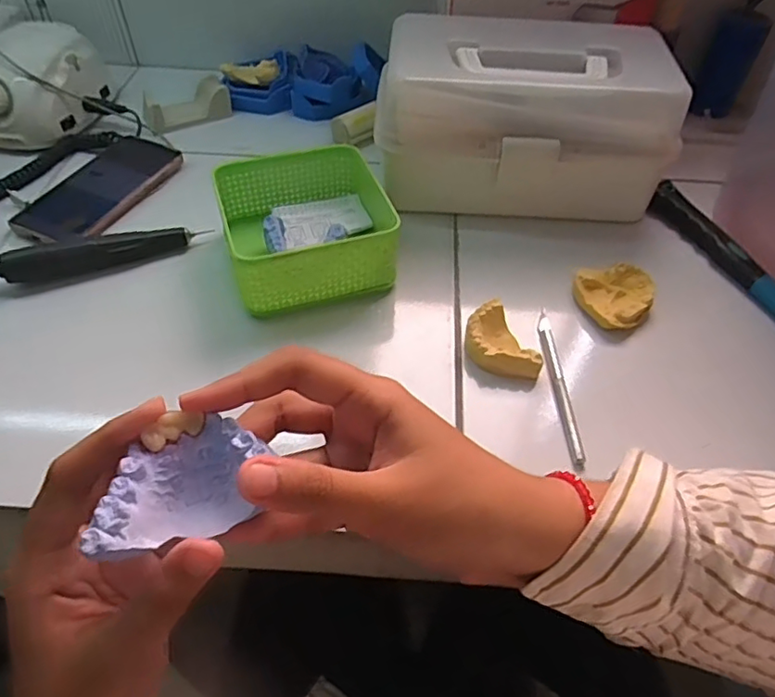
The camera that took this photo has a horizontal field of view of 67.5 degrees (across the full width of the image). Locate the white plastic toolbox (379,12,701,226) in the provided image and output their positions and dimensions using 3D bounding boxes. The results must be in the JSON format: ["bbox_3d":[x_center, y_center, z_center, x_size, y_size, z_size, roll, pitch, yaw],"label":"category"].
[{"bbox_3d":[0.122,-0.222,0.542,0.251,0.129,0.159,0,50,3],"label":"white plastic toolbox"}]

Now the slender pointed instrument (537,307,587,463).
[{"bbox_3d":[0.126,0.022,0.430,0.010,0.009,0.139,-2,50,1],"label":"slender pointed instrument"}]

